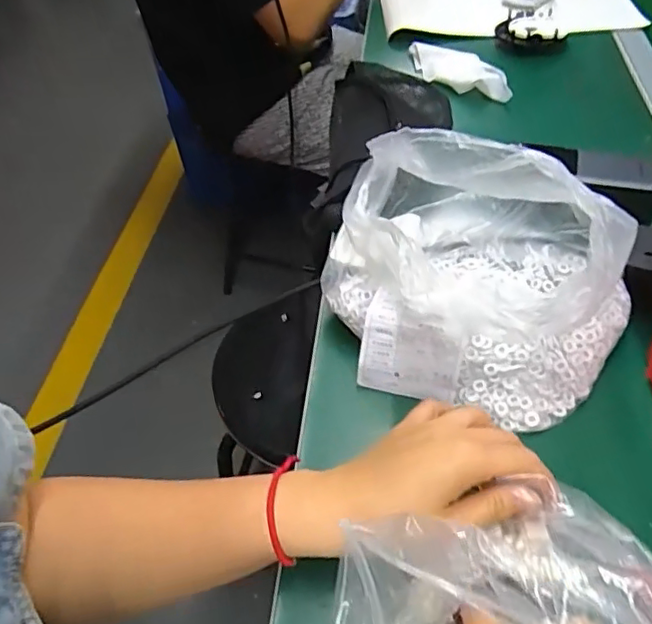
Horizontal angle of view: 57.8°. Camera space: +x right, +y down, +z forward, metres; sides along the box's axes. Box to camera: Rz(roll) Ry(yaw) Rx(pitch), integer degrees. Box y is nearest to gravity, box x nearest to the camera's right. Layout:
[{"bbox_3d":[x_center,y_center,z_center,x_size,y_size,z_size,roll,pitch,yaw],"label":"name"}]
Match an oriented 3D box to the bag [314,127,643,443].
[{"bbox_3d":[0.106,-0.043,0.421,0.223,0.169,0.156,11,49,15],"label":"bag"}]

